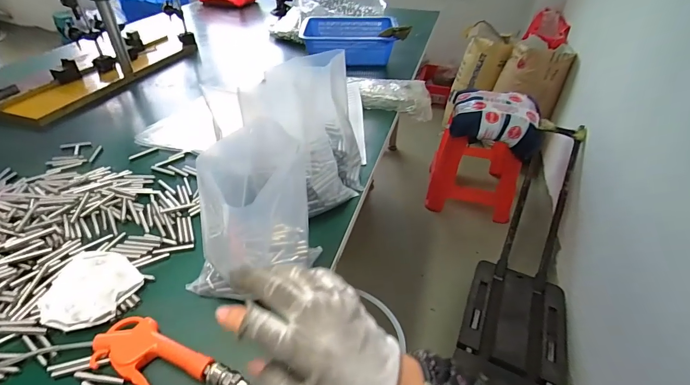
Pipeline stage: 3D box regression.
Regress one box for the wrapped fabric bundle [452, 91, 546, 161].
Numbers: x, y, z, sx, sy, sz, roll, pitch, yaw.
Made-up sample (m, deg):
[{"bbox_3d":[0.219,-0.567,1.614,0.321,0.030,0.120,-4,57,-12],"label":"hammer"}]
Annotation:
[{"bbox_3d":[0.617,-0.303,1.406,0.342,0.152,0.308,11,42,12],"label":"wrapped fabric bundle"}]

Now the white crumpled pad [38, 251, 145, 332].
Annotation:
[{"bbox_3d":[-0.325,0.120,0.439,0.104,0.024,0.108,11,42,12],"label":"white crumpled pad"}]

